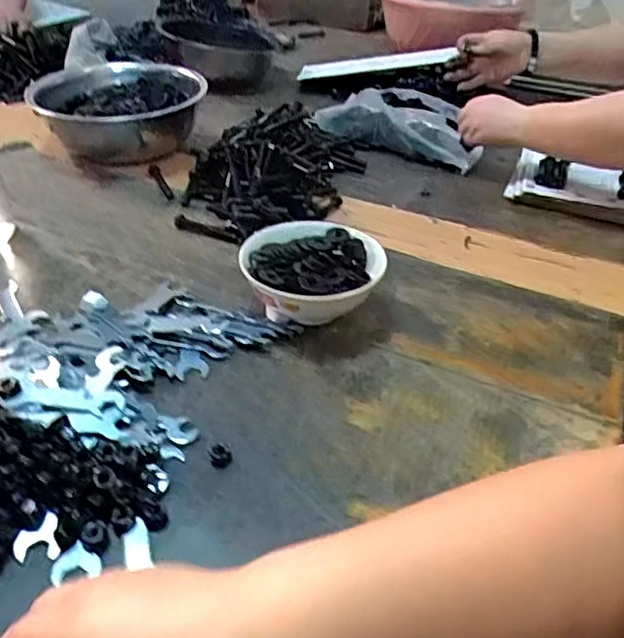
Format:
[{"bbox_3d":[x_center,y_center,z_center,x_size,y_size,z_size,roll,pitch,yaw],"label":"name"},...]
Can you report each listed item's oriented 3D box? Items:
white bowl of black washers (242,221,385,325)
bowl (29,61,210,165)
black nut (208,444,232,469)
[{"bbox_3d":[-0.001,-0.035,0.616,0.136,0.065,0.138,2,37,-1],"label":"white bowl of black washers"},{"bbox_3d":[-0.283,-0.303,0.917,0.184,0.093,0.192,9,37,8],"label":"bowl"},{"bbox_3d":[-0.070,0.105,0.474,0.017,0.006,0.021,-3,37,-8],"label":"black nut"}]

